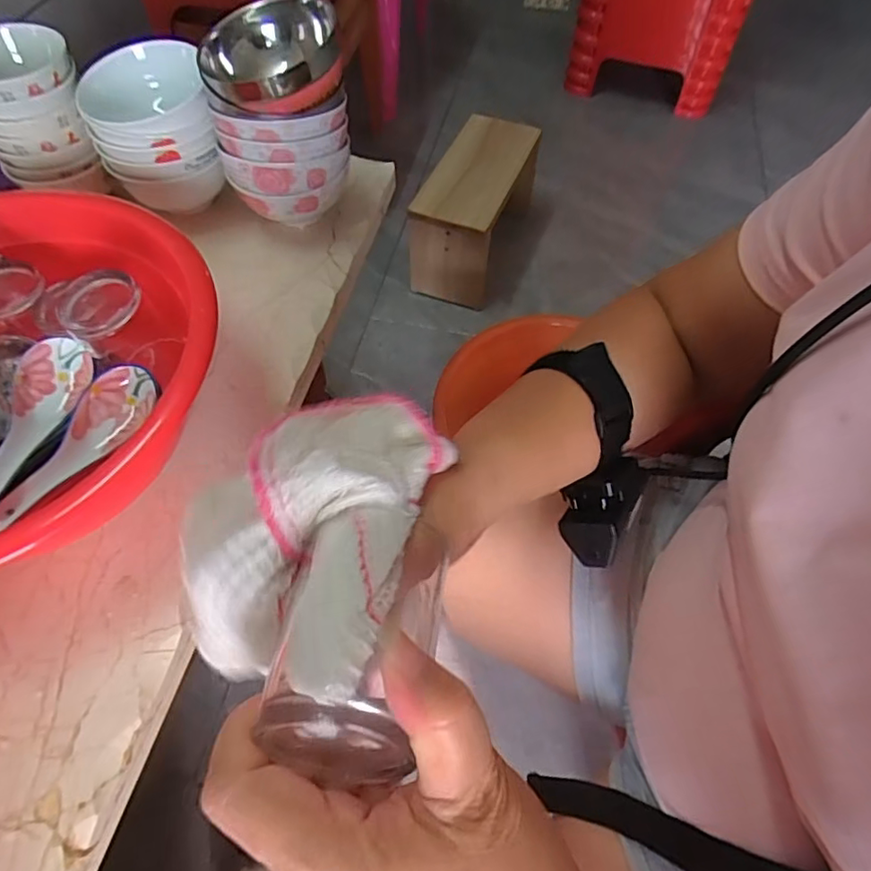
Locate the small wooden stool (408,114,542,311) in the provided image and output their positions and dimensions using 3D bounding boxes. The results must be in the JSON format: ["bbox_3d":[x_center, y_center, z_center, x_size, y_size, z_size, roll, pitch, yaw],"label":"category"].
[{"bbox_3d":[0.080,-0.432,1.102,0.152,0.225,0.302,20,61,12],"label":"small wooden stool"}]

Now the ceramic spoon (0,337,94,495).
[{"bbox_3d":[-0.257,-0.009,0.349,0.035,0.028,0.128,4,59,2],"label":"ceramic spoon"}]

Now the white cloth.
[{"bbox_3d":[-0.049,0.032,0.215,0.084,0.049,0.120,18,60,7],"label":"white cloth"}]

